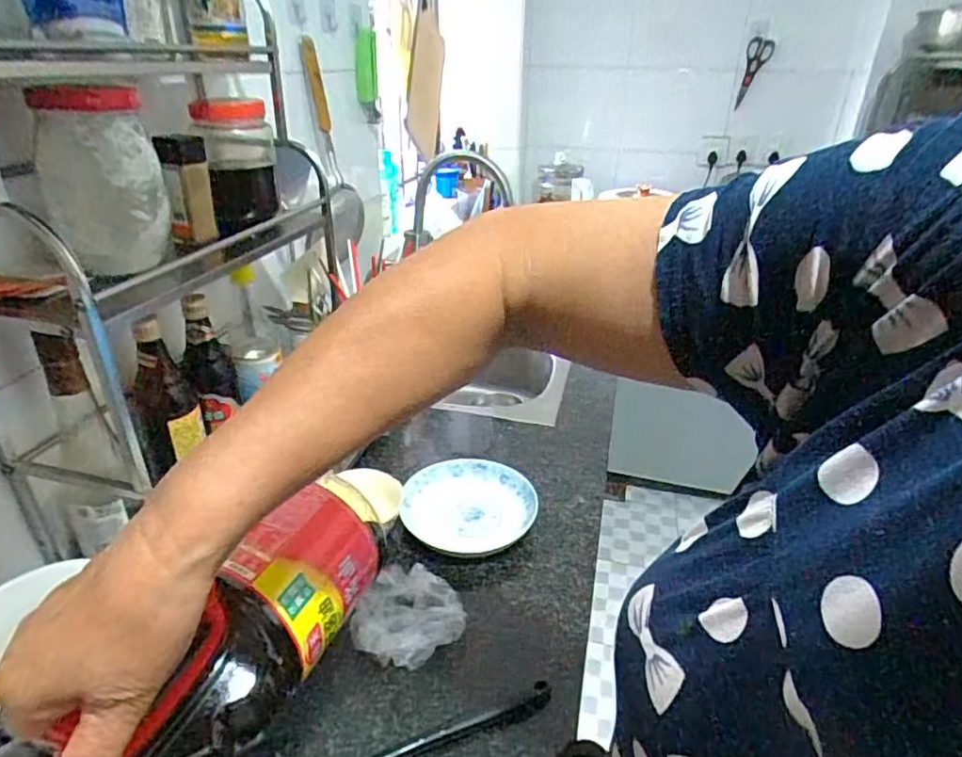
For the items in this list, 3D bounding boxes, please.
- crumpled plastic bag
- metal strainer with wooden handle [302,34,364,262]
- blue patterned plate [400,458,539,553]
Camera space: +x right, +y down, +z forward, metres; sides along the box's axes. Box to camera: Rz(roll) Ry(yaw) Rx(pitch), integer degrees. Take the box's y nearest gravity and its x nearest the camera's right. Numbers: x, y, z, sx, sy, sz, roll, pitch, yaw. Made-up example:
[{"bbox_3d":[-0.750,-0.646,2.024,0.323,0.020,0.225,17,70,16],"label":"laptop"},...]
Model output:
[{"bbox_3d":[-0.074,0.246,0.619,0.109,0.049,0.115,-2,29,-2],"label":"crumpled plastic bag"},{"bbox_3d":[-0.255,-0.388,1.054,0.068,0.359,0.094,-6,29,-13],"label":"metal strainer with wooden handle"},{"bbox_3d":[-0.015,0.169,0.777,0.168,0.041,0.157,-1,29,0],"label":"blue patterned plate"}]

